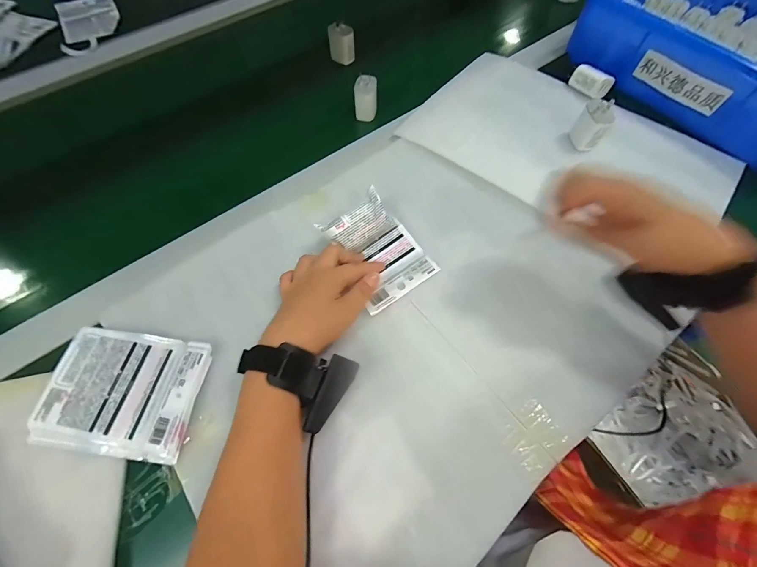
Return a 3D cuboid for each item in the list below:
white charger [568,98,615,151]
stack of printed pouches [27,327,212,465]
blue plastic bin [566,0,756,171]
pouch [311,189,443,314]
[{"bbox_3d":[0.289,-0.218,0.450,0.025,0.056,0.041,-5,67,-2],"label":"white charger"},{"bbox_3d":[-0.246,0.104,0.324,0.143,0.011,0.110,6,67,3],"label":"stack of printed pouches"},{"bbox_3d":[0.512,-0.351,0.494,0.239,0.089,0.378,-38,72,-15],"label":"blue plastic bin"},{"bbox_3d":[0.002,-0.039,0.378,0.091,0.042,0.110,-34,71,-13],"label":"pouch"}]

